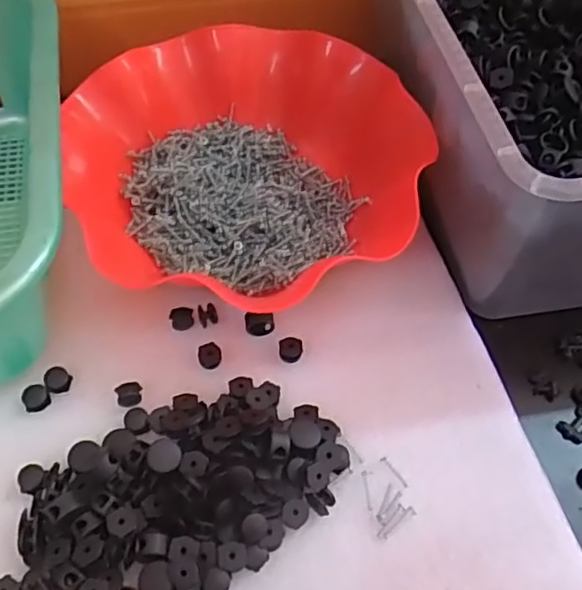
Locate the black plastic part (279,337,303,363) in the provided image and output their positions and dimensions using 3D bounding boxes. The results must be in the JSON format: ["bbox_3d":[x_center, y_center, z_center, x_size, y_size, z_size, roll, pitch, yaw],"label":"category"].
[{"bbox_3d":[0.000,0.031,0.354,0.013,0.008,0.013,1,56,-1],"label":"black plastic part"}]

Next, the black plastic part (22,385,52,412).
[{"bbox_3d":[-0.138,0.055,0.334,0.013,0.004,0.014,-27,61,-19],"label":"black plastic part"}]

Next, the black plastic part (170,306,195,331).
[{"bbox_3d":[-0.064,0.014,0.363,0.013,0.008,0.012,-5,56,-5],"label":"black plastic part"}]

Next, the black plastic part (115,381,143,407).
[{"bbox_3d":[-0.088,0.055,0.336,0.013,0.007,0.013,-15,57,-12],"label":"black plastic part"}]

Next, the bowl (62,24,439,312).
[{"bbox_3d":[-0.028,-0.078,0.390,0.206,0.069,0.217,1,56,-1],"label":"bowl"}]

